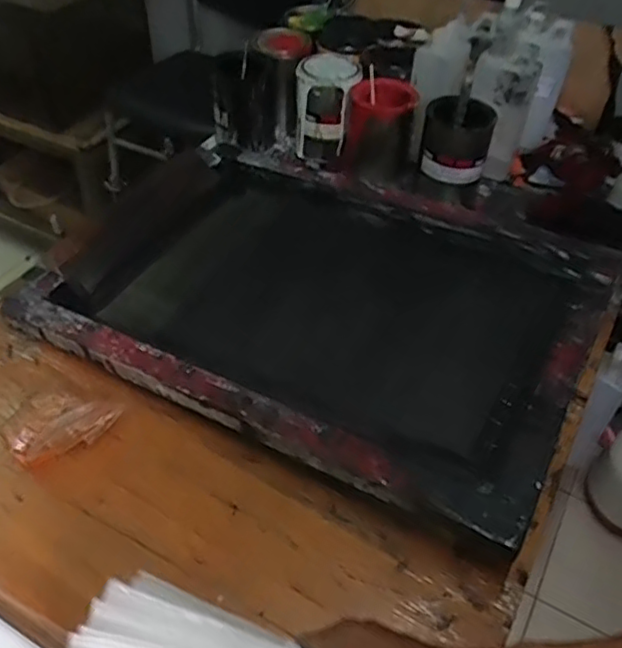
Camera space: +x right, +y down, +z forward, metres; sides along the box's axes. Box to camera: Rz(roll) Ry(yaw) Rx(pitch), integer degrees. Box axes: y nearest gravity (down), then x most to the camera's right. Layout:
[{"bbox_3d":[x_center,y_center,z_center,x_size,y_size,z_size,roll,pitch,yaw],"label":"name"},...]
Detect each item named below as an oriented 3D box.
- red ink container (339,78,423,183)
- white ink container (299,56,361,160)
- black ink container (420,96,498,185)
[{"bbox_3d":[0.111,-0.322,1.086,0.113,0.149,0.091,10,46,6],"label":"red ink container"},{"bbox_3d":[0.026,-0.370,1.113,0.106,0.154,0.091,6,45,3],"label":"white ink container"},{"bbox_3d":[0.230,-0.290,1.016,0.103,0.110,0.087,13,46,10],"label":"black ink container"}]

